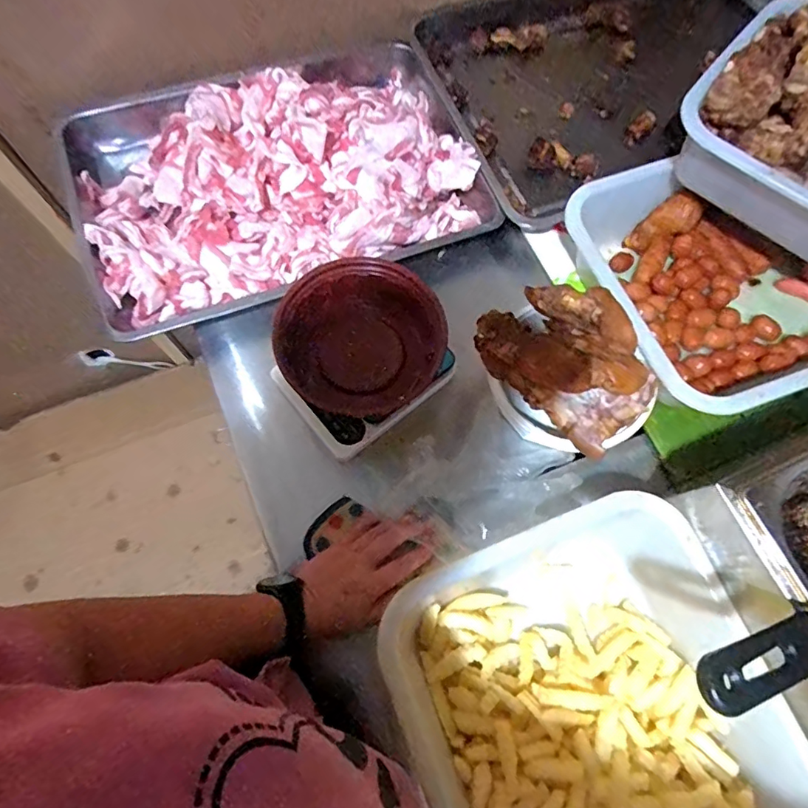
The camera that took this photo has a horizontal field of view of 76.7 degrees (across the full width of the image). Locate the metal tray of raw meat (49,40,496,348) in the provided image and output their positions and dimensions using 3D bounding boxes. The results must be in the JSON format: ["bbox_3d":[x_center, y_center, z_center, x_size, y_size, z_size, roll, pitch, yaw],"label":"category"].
[{"bbox_3d":[-0.157,-0.299,0.640,0.488,0.075,0.342,-22,74,-9],"label":"metal tray of raw meat"}]

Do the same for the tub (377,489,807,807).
[{"bbox_3d":[0.176,0.296,0.443,0.299,0.097,0.374,-21,74,-9],"label":"tub"}]

